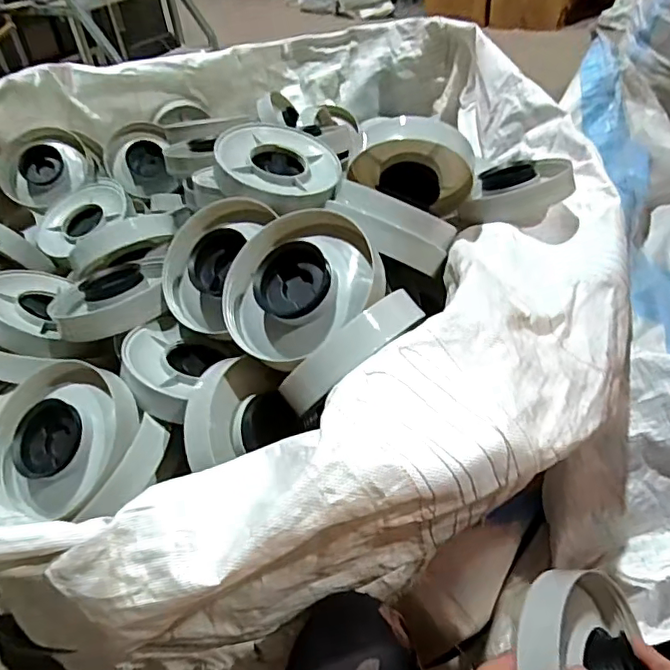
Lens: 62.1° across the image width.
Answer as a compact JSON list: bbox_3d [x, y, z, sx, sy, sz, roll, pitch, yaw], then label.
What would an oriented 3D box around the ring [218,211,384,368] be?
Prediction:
[{"bbox_3d":[-0.035,-0.044,0.533,0.149,0.059,0.130,-37,66,3],"label":"ring"}]

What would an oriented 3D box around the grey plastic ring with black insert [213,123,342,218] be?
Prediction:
[{"bbox_3d":[-0.070,-0.211,0.698,0.154,0.040,0.138,22,54,4],"label":"grey plastic ring with black insert"}]

